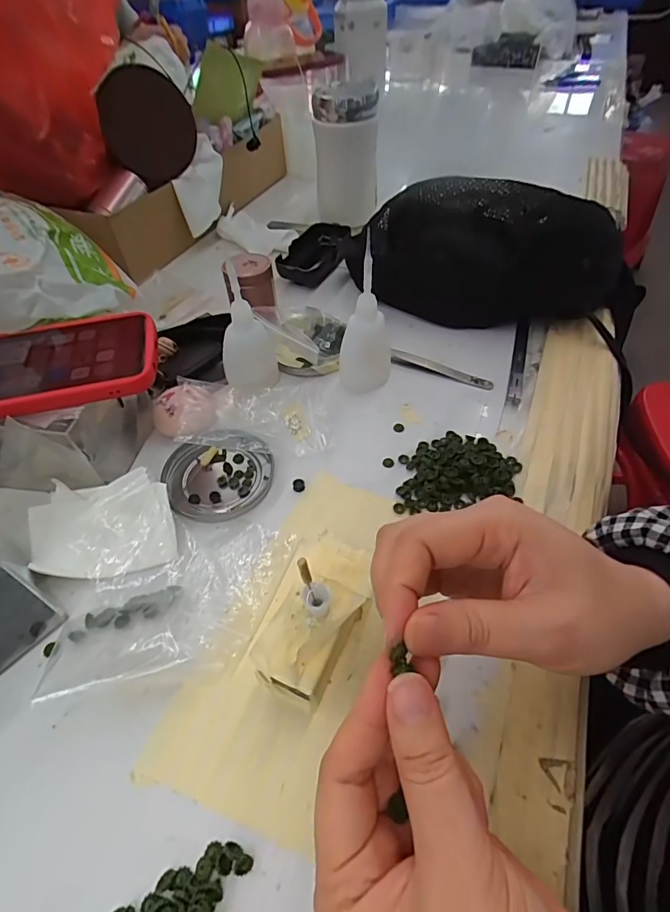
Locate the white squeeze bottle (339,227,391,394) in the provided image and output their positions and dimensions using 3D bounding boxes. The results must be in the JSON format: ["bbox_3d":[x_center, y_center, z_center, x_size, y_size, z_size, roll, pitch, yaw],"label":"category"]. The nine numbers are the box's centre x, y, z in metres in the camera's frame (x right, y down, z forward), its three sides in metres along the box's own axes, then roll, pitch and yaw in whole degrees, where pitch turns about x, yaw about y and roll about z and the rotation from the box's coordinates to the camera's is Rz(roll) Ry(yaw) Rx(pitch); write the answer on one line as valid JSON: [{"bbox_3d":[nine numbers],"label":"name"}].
[{"bbox_3d":[0.025,-0.108,0.362,0.044,0.109,0.049,3,50,4],"label":"white squeeze bottle"}]

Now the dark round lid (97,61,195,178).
[{"bbox_3d":[-0.203,-0.358,0.492,0.097,0.097,0.010,-17,41,20],"label":"dark round lid"}]

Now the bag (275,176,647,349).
[{"bbox_3d":[0.114,-0.206,0.440,0.357,0.105,0.115,19,53,17],"label":"bag"}]

